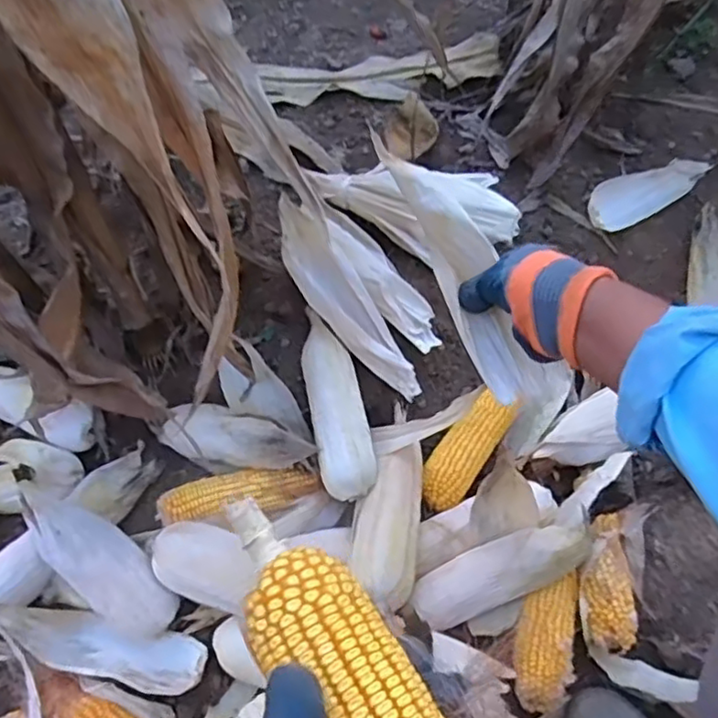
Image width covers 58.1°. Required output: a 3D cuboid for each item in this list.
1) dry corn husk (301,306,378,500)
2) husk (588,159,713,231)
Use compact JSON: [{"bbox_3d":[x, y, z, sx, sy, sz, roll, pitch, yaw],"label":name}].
[{"bbox_3d":[-0.026,0.043,0.716,0.060,0.043,0.219,-10,65,-5],"label":"dry corn husk"},{"bbox_3d":[0.380,-0.223,0.856,0.185,0.023,0.064,-25,104,-13],"label":"husk"}]

